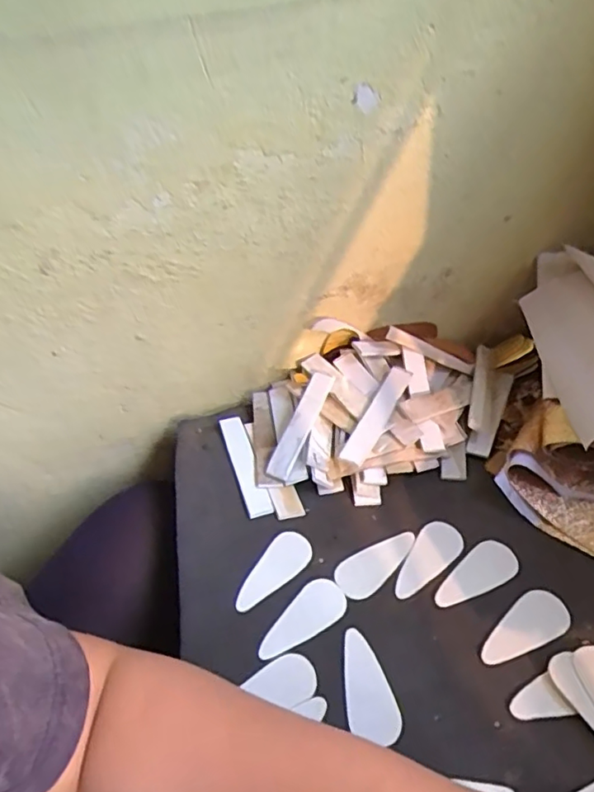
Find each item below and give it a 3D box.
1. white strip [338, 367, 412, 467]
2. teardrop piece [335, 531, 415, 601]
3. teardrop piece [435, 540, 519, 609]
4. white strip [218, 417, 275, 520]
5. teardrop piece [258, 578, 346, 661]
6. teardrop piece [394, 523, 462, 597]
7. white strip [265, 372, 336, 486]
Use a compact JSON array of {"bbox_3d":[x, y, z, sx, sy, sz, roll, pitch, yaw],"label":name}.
[{"bbox_3d":[0.069,0.016,0.474,0.021,0.005,0.103,31,66,11],"label":"white strip"},{"bbox_3d":[0.061,0.125,0.421,0.070,0.004,0.031,-28,50,-18],"label":"teardrop piece"},{"bbox_3d":[0.130,0.131,0.409,0.070,0.004,0.031,-26,49,-17],"label":"teardrop piece"},{"bbox_3d":[-0.045,0.059,0.483,0.021,0.006,0.105,-17,47,-9],"label":"white strip"},{"bbox_3d":[0.003,0.158,0.395,0.071,0.004,0.030,-31,51,-21],"label":"teardrop piece"},{"bbox_3d":[0.097,0.123,0.421,0.031,0.004,0.070,32,58,32],"label":"teardrop piece"},{"bbox_3d":[0.004,0.024,0.487,0.022,0.008,0.106,17,63,22],"label":"white strip"}]

